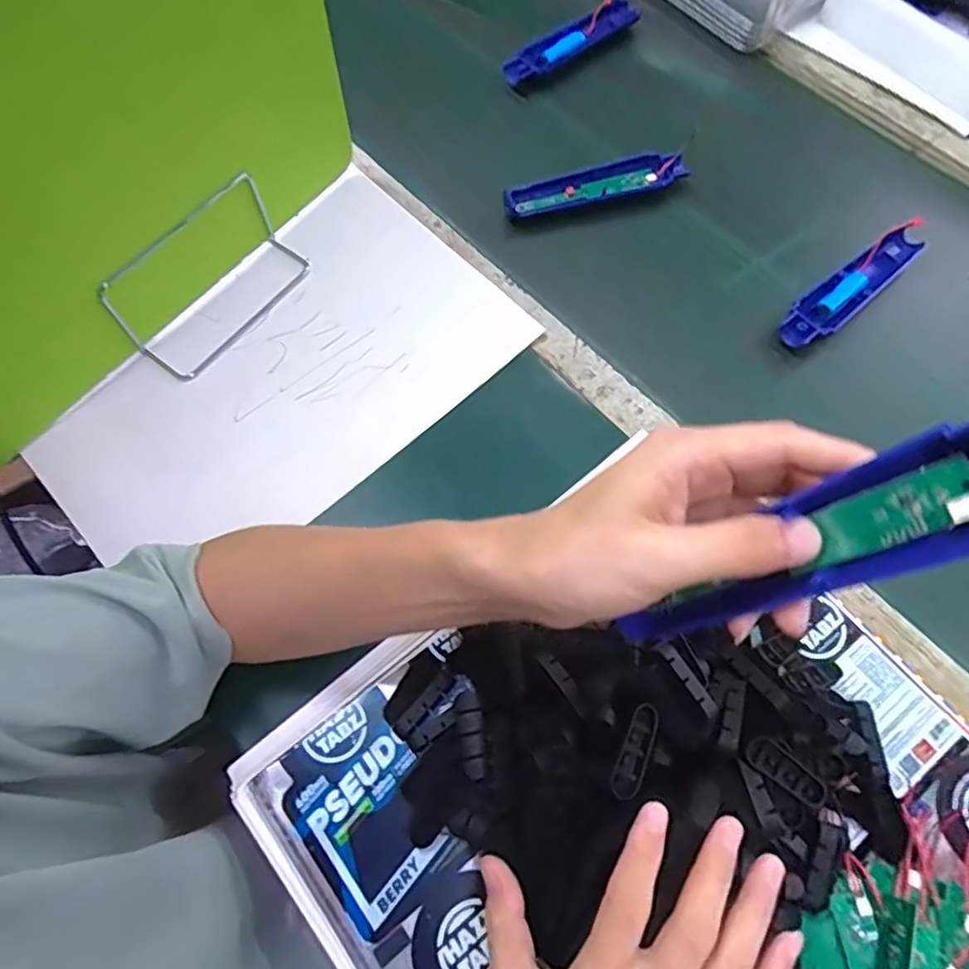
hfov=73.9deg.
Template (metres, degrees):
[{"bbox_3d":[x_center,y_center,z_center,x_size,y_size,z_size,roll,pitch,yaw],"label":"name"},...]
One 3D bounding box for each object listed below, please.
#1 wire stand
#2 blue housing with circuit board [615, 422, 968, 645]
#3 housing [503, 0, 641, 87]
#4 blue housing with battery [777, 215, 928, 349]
[{"bbox_3d":[-0.214,-0.168,0.505,0.067,0.079,0.154,34,72,12],"label":"wire stand"},{"bbox_3d":[0.123,0.025,0.238,0.017,0.169,0.038,-3,63,-41],"label":"blue housing with circuit board"},{"bbox_3d":[0.089,-0.466,0.675,0.171,0.022,0.030,-38,73,-14],"label":"housing"},{"bbox_3d":[0.318,-0.170,0.554,0.178,0.025,0.037,-36,73,-14],"label":"blue housing with battery"}]

